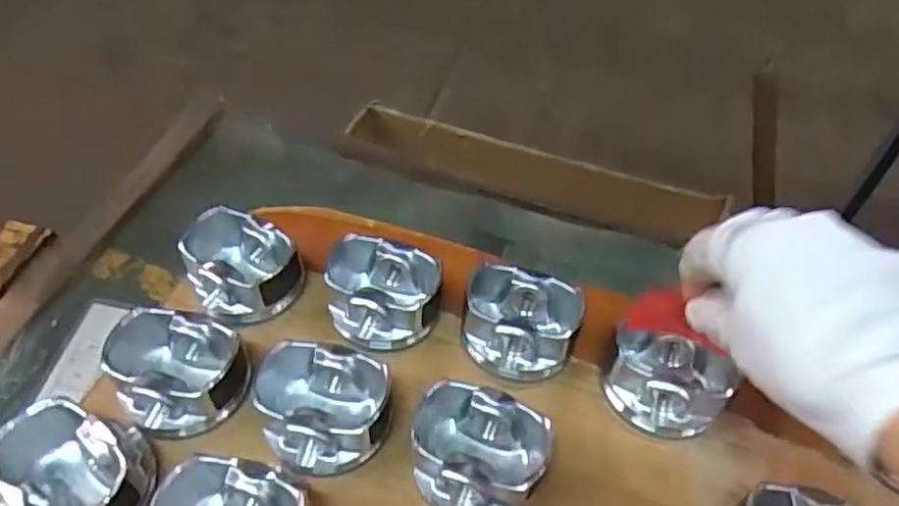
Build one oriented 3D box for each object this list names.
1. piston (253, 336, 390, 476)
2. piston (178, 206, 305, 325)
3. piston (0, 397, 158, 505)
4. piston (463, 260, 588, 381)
[{"bbox_3d":[-0.068,0.085,0.375,0.073,0.046,0.064,-6,52,-8],"label":"piston"},{"bbox_3d":[-0.131,0.008,0.432,0.061,0.050,0.064,1,51,-1],"label":"piston"},{"bbox_3d":[-0.190,0.114,0.343,0.073,0.049,0.071,25,54,17],"label":"piston"},{"bbox_3d":[0.044,0.045,0.419,0.070,0.043,0.059,13,52,8],"label":"piston"}]

